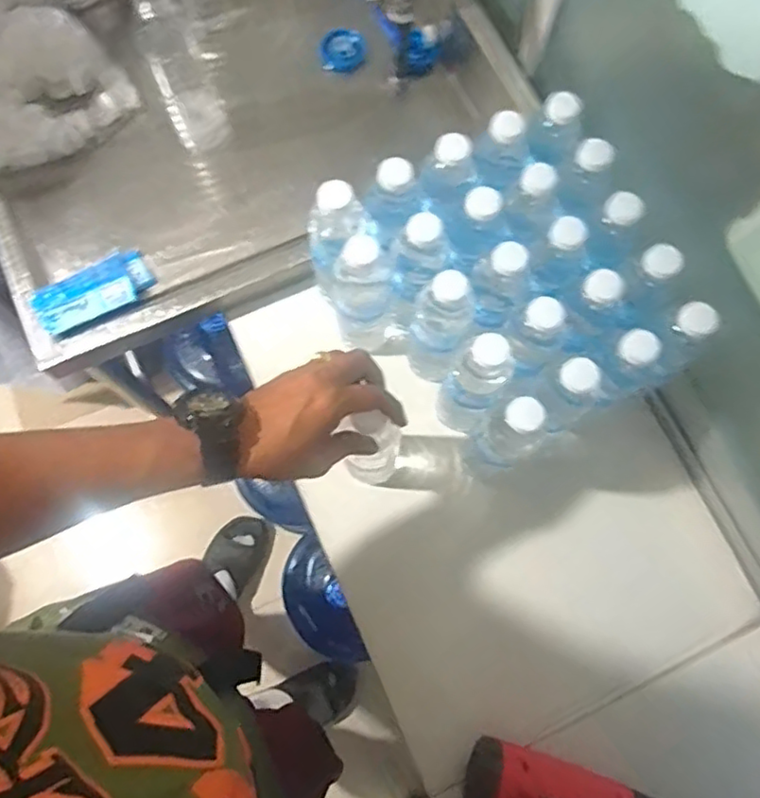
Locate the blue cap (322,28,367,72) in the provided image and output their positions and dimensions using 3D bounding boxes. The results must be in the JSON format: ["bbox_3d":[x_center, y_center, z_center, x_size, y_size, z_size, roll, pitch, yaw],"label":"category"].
[{"bbox_3d":[-0.046,-0.457,0.838,0.056,0.024,0.049,-3,75,-2],"label":"blue cap"}]

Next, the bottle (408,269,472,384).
[{"bbox_3d":[0.059,-0.071,0.667,0.055,0.183,0.054,0,75,-1],"label":"bottle"}]

